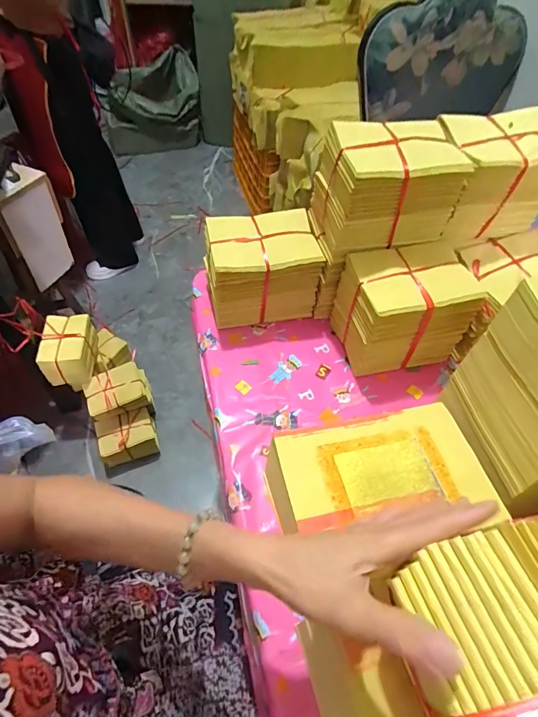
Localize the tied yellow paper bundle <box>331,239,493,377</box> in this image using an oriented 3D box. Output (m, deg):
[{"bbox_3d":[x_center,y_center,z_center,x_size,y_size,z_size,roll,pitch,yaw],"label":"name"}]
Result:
[{"bbox_3d":[0.199,-0.073,0.585,0.169,0.141,0.121,-7,55,-10],"label":"tied yellow paper bundle"}]

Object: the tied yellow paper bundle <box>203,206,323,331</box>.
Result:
[{"bbox_3d":[-0.013,-0.139,0.631,0.163,0.142,0.117,-10,56,-11],"label":"tied yellow paper bundle"}]

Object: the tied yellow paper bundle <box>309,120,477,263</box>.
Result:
[{"bbox_3d":[0.160,-0.230,0.540,0.167,0.135,0.107,-9,56,-11],"label":"tied yellow paper bundle"}]

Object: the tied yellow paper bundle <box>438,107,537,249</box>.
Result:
[{"bbox_3d":[0.317,-0.260,0.568,0.158,0.132,0.118,-7,55,-9],"label":"tied yellow paper bundle"}]

